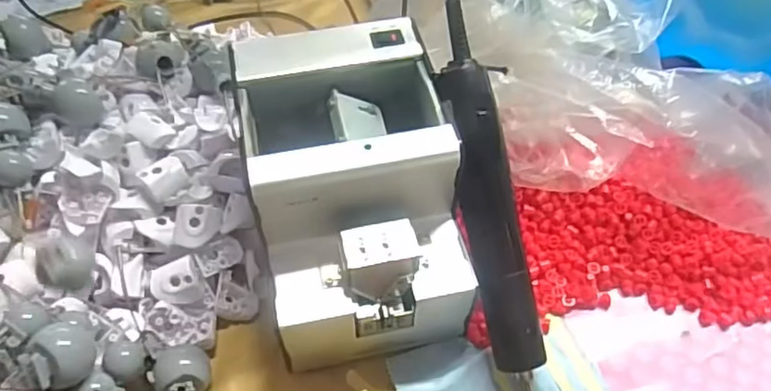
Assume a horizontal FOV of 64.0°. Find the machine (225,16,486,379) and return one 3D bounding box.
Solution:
[{"bbox_3d":[-0.021,0.007,0.406,0.122,0.142,0.185,-12,55,-9],"label":"machine"}]

